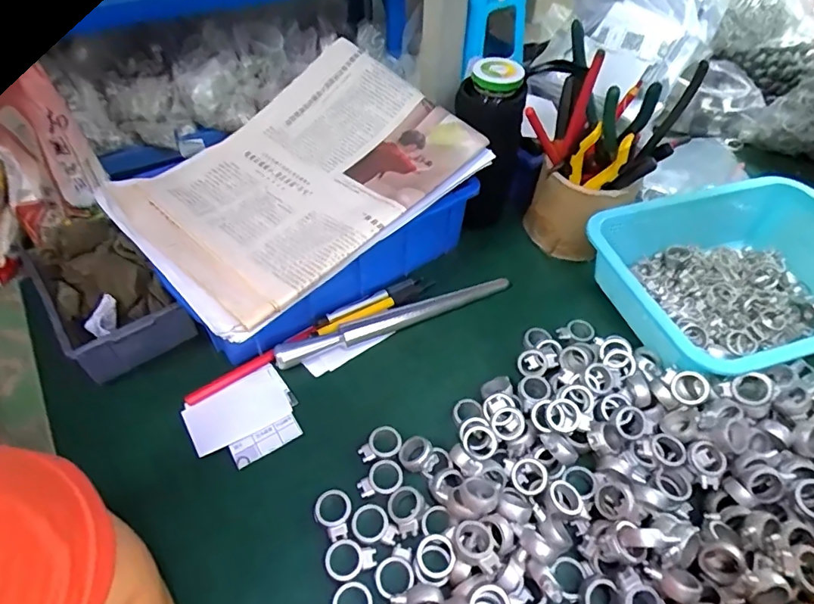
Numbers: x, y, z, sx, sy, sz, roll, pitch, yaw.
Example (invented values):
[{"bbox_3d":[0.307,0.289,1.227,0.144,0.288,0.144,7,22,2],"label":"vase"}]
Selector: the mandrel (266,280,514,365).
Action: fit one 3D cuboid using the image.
[{"bbox_3d":[-0.008,0.016,0.475,0.242,0.024,0.019,-18,52,-17],"label":"mandrel"}]

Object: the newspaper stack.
[{"bbox_3d":[-0.103,-0.127,0.451,0.231,0.073,0.291,37,57,27],"label":"newspaper stack"}]

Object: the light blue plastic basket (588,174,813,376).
[{"bbox_3d":[0.329,-0.028,0.471,0.260,0.062,0.193,-15,51,-14],"label":"light blue plastic basket"}]

